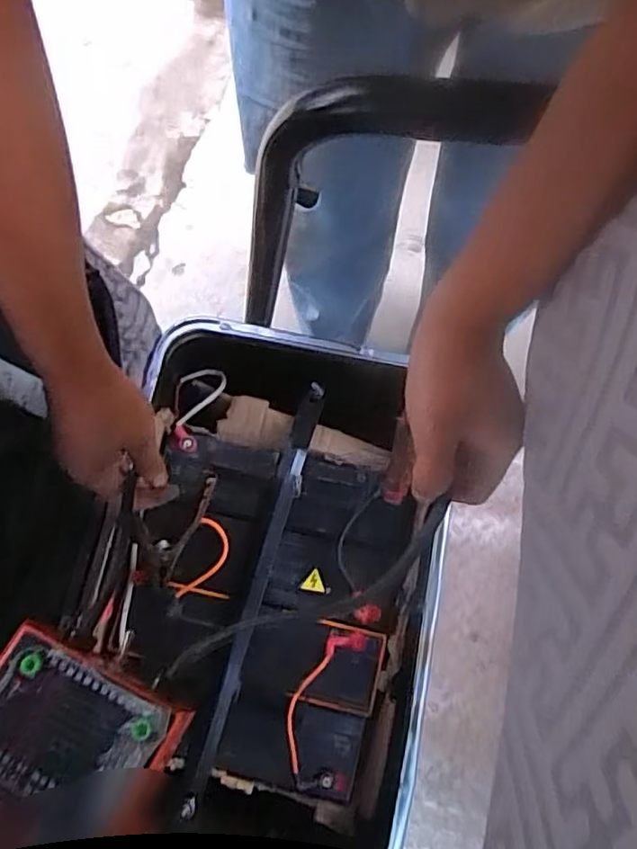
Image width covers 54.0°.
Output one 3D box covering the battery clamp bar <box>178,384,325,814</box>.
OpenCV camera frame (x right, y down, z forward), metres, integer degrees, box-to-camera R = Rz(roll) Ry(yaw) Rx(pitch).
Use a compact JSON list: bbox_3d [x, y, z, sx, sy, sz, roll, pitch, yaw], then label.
[{"bbox_3d":[-0.062,0.157,0.630,0.023,0.023,0.425,15,74,3],"label":"battery clamp bar"}]

